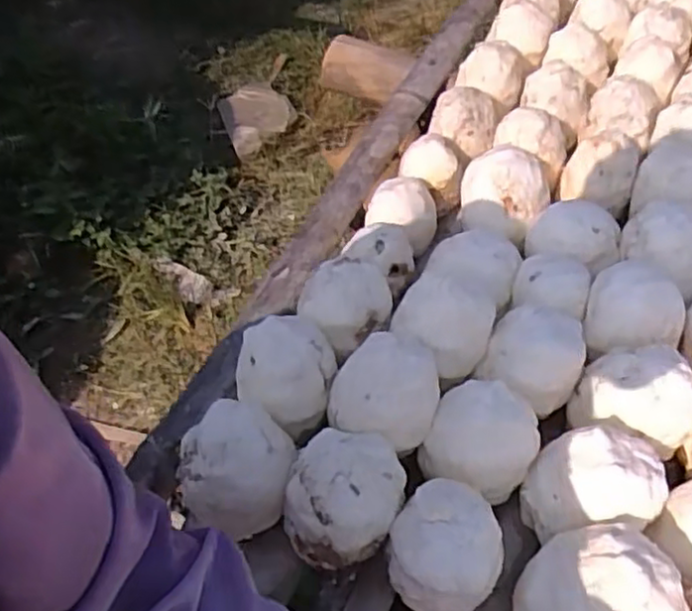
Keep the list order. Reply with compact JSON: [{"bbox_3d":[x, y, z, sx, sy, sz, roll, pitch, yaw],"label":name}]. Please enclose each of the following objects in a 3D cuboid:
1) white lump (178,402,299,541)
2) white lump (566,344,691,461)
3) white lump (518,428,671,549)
[{"bbox_3d":[-0.082,0.118,0.506,0.087,0.076,0.077,-19,54,-8],"label":"white lump"},{"bbox_3d":[0.217,0.068,0.512,0.086,0.062,0.069,25,60,22],"label":"white lump"},{"bbox_3d":[0.172,0.128,0.481,0.086,0.082,0.066,-6,53,1],"label":"white lump"}]

